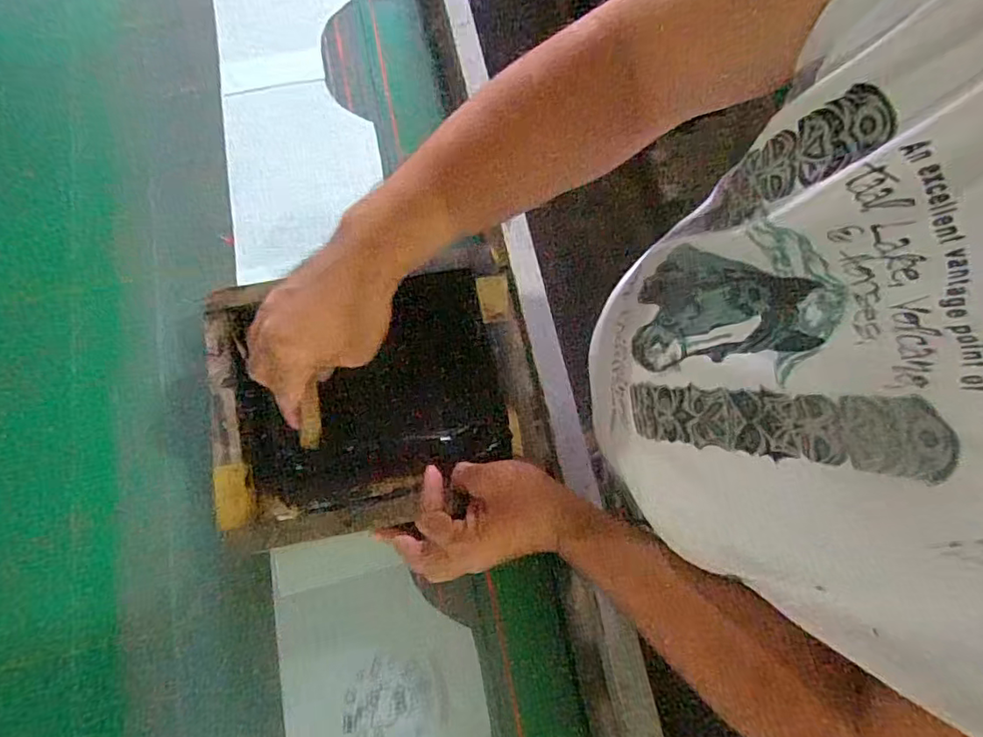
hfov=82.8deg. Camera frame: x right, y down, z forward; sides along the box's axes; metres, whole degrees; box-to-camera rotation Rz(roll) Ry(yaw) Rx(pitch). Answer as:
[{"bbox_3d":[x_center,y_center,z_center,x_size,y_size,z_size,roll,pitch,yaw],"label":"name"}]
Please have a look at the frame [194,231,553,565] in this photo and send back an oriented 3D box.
[{"bbox_3d":[-0.109,0.022,0.530,0.291,0.063,0.239,-12,74,-3],"label":"frame"}]

